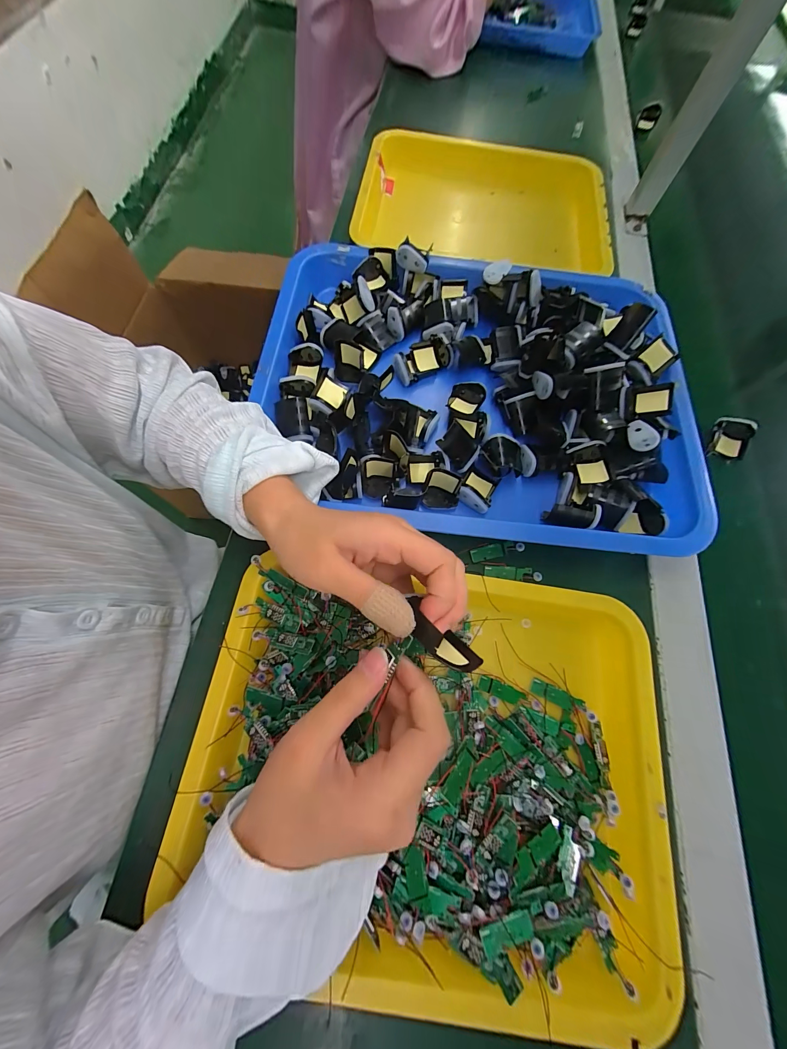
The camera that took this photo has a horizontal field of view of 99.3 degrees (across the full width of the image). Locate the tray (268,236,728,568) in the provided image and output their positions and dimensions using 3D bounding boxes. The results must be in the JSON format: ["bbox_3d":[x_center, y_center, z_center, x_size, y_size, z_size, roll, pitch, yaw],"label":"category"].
[{"bbox_3d":[0.089,-0.145,0.353,0.445,0.055,0.336,7,71,0],"label":"tray"}]

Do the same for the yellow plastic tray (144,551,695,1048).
[{"bbox_3d":[0.034,0.168,0.245,0.356,0.037,0.263,8,71,0],"label":"yellow plastic tray"}]

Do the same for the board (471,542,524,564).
[{"bbox_3d":[0.099,0.025,0.319,0.053,0.005,0.013,-12,72,-6],"label":"board"}]

